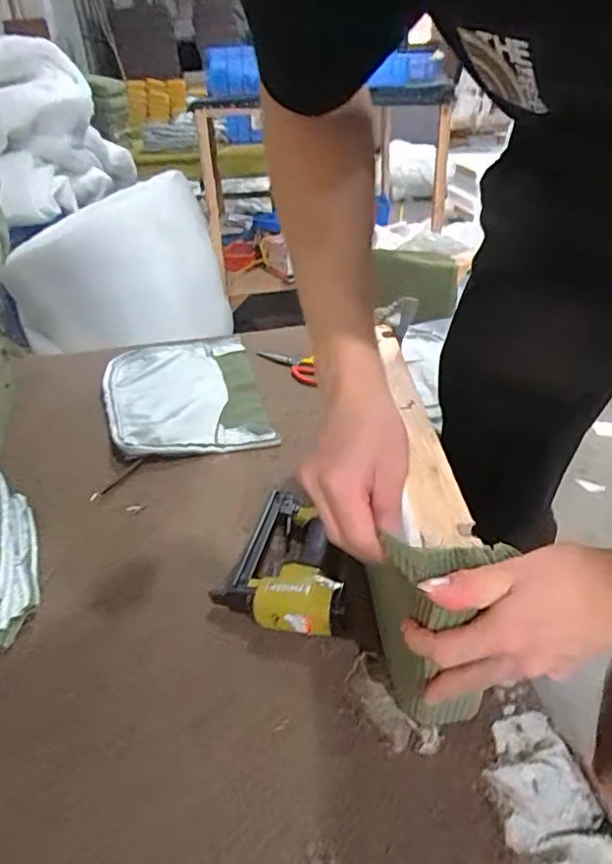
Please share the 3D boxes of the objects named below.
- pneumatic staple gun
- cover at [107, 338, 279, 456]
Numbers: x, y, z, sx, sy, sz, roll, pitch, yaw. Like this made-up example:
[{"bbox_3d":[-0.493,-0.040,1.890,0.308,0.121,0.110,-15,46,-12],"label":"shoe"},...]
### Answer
[{"bbox_3d":[-0.013,0.140,0.621,0.132,0.071,0.186,6,34,15],"label":"pneumatic staple gun"},{"bbox_3d":[-0.217,-0.078,0.964,0.258,0.019,0.397,-4,34,-13],"label":"cover"}]

